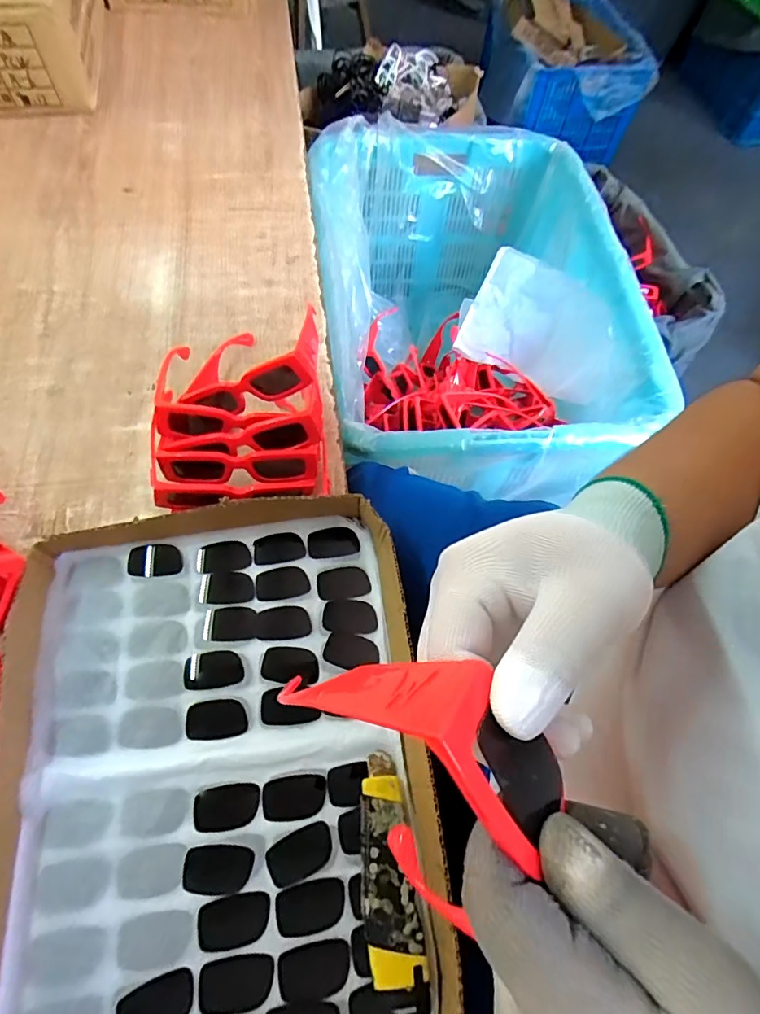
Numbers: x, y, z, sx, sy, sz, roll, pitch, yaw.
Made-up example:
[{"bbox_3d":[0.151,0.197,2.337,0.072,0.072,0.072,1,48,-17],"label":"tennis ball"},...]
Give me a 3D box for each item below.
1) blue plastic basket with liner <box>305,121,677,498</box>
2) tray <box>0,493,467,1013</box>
[{"bbox_3d":[0.139,-0.302,0.876,0.459,0.344,0.660,-3,64,-6],"label":"blue plastic basket with liner"},{"bbox_3d":[-0.124,0.198,0.391,0.329,0.061,0.408,-6,65,-6],"label":"tray"}]

